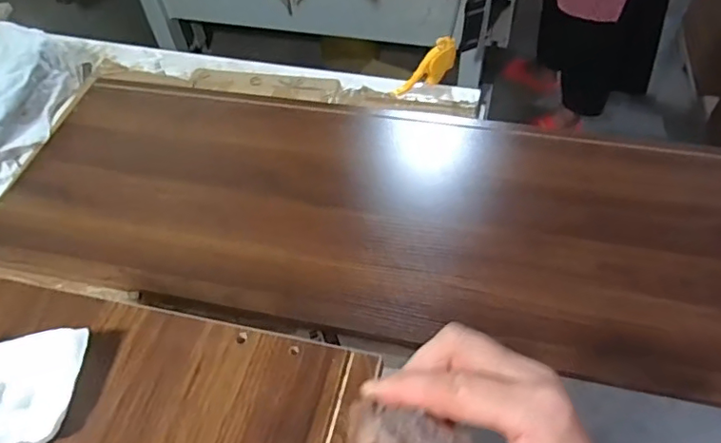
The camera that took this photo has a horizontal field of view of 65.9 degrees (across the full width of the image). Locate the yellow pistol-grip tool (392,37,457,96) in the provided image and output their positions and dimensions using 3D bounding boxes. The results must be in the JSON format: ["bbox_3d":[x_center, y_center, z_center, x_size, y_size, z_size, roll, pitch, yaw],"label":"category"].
[{"bbox_3d":[0.102,-0.235,0.868,0.120,0.056,0.025,-42,59,0],"label":"yellow pistol-grip tool"}]

